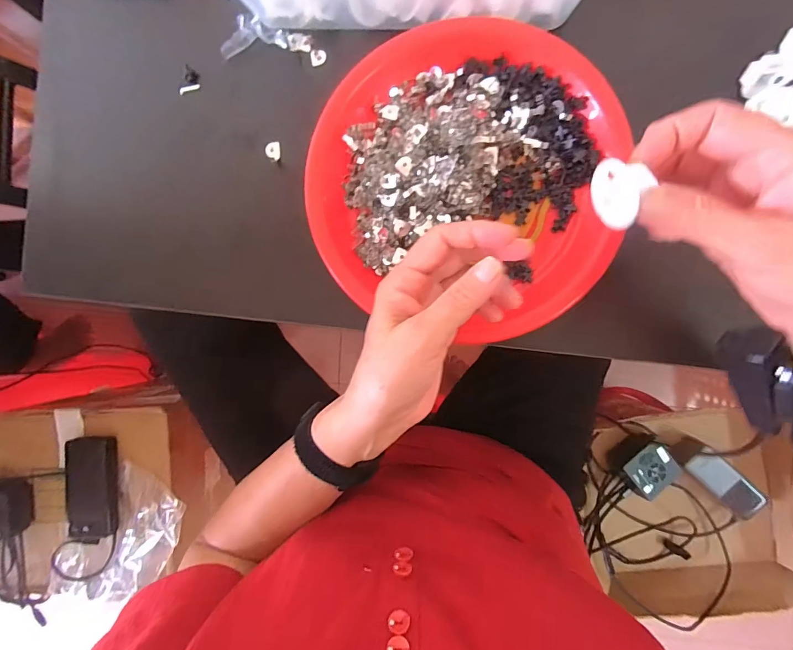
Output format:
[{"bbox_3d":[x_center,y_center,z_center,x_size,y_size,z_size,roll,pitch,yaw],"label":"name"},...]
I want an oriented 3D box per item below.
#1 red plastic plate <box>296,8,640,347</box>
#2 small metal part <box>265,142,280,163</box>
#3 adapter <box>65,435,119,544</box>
[{"bbox_3d":[0.050,-0.110,0.296,0.224,0.020,0.215,0,92,5],"label":"red plastic plate"},{"bbox_3d":[-0.103,-0.145,0.328,0.010,0.005,0.017,-2,91,5],"label":"small metal part"},{"bbox_3d":[-0.470,0.254,0.607,0.067,0.029,0.159,-3,91,5],"label":"adapter"}]

